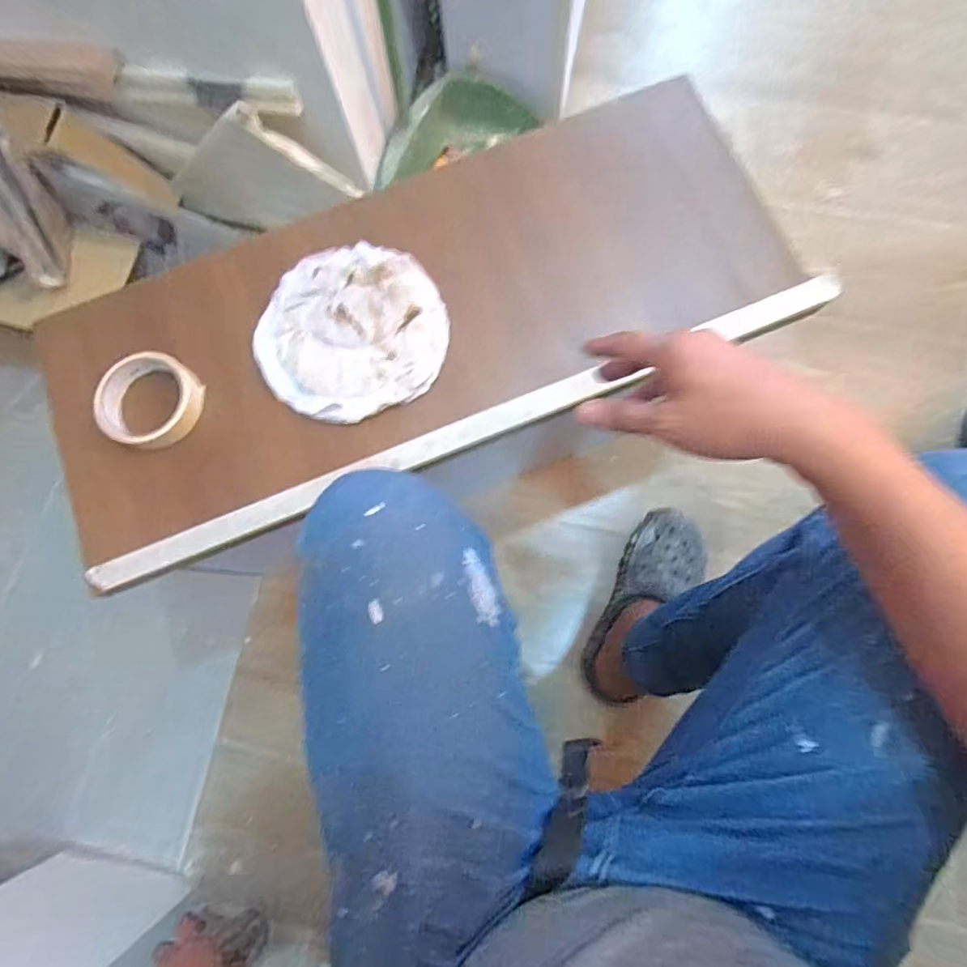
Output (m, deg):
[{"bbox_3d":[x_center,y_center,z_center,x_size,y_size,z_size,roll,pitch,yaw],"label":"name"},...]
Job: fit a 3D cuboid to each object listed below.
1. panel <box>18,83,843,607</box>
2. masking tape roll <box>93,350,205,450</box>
[{"bbox_3d":[-0.065,-0.160,0.525,0.730,0.033,0.318,-22,81,-1],"label":"panel"},{"bbox_3d":[-0.321,-0.080,0.518,0.090,0.032,0.092,28,80,7],"label":"masking tape roll"}]

